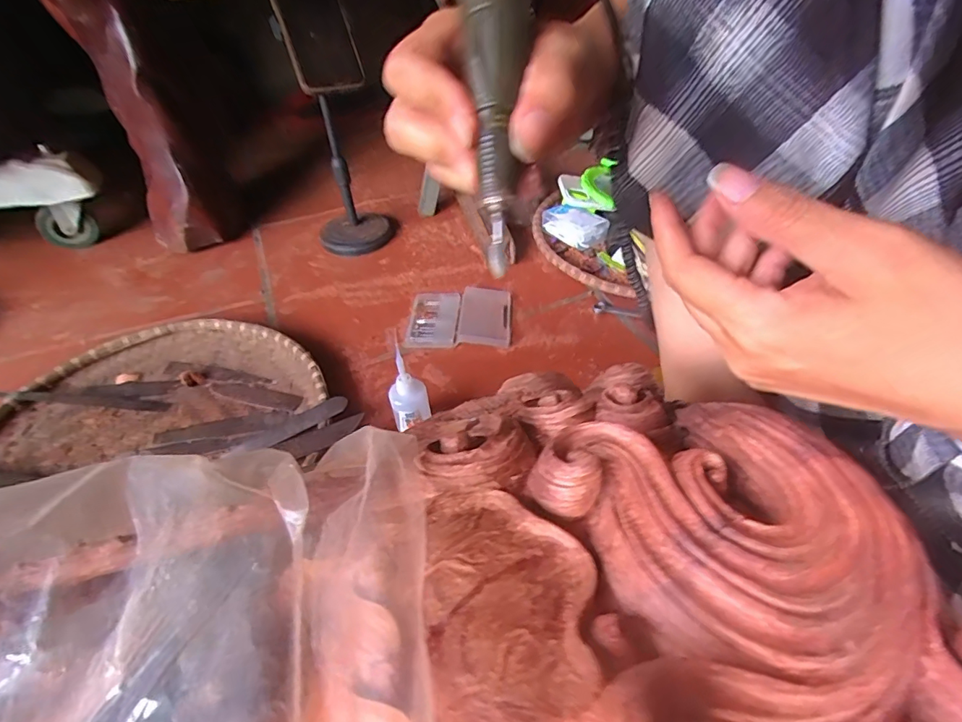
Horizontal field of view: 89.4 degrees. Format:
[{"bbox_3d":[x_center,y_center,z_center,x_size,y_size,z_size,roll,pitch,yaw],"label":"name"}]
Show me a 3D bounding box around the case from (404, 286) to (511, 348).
[{"bbox_3d":[-0.027,-0.057,0.622,0.128,0.014,0.109,-1,43,2],"label":"case"}]

